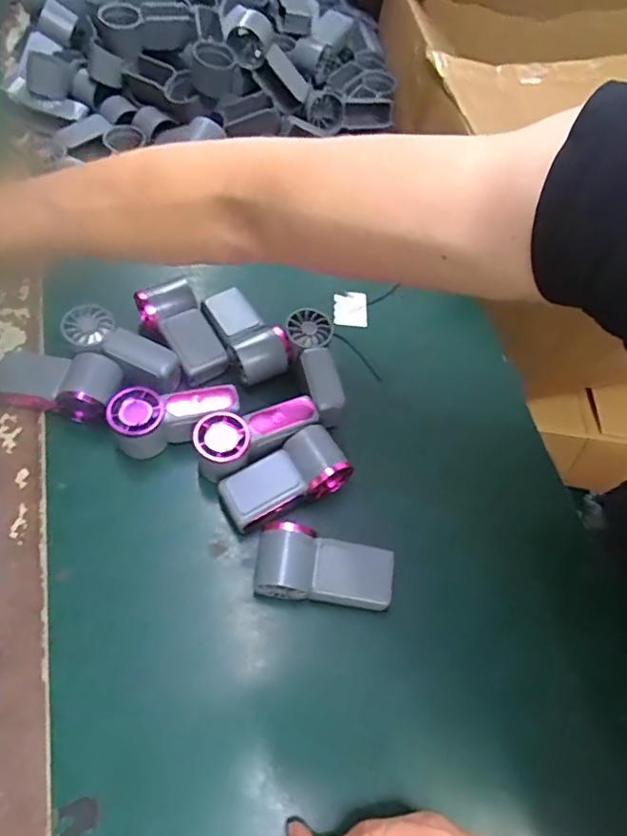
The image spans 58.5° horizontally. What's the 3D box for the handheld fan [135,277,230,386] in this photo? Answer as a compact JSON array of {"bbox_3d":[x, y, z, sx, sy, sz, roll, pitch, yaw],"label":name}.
[{"bbox_3d":[-0.108,-0.072,0.462,0.046,0.026,0.088,-25,66,-18],"label":"handheld fan"}]

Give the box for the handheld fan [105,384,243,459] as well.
[{"bbox_3d":[-0.102,-0.003,0.418,0.092,0.029,0.037,-9,64,-6],"label":"handheld fan"}]

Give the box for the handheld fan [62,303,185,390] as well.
[{"bbox_3d":[-0.151,-0.055,0.442,0.095,0.032,0.034,31,66,-4],"label":"handheld fan"}]

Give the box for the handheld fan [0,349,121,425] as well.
[{"bbox_3d":[-0.199,-0.028,0.432,0.099,0.036,0.046,12,60,0],"label":"handheld fan"}]

